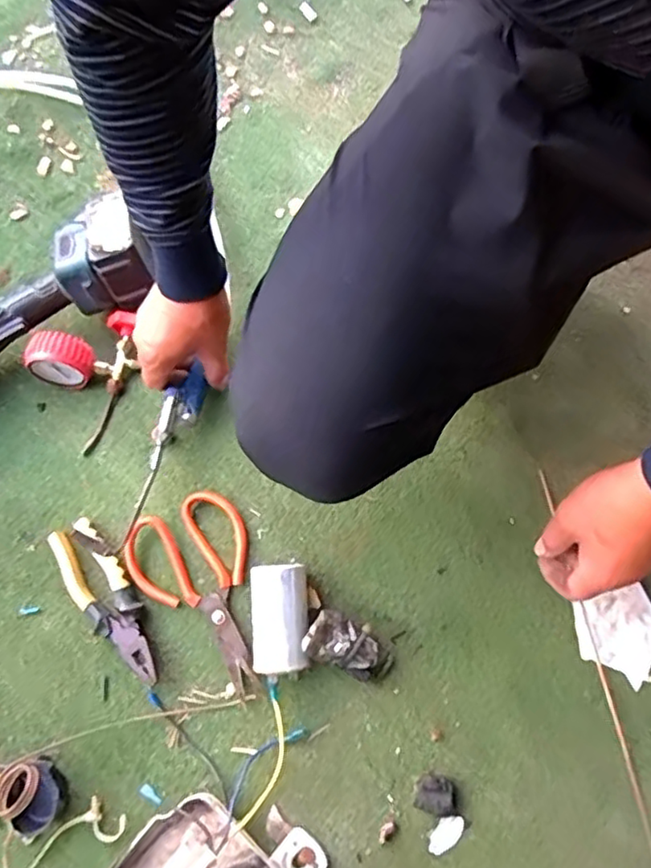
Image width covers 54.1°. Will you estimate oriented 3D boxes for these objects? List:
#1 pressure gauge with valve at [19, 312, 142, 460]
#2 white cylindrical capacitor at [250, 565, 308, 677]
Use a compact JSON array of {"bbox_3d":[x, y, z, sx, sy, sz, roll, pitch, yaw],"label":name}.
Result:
[{"bbox_3d":[-0.243,-0.065,0.674,0.111,0.055,0.123,-34,75,-10],"label":"pressure gauge with valve"},{"bbox_3d":[-0.041,0.166,0.577,0.050,0.042,0.091,-4,74,0],"label":"white cylindrical capacitor"}]

